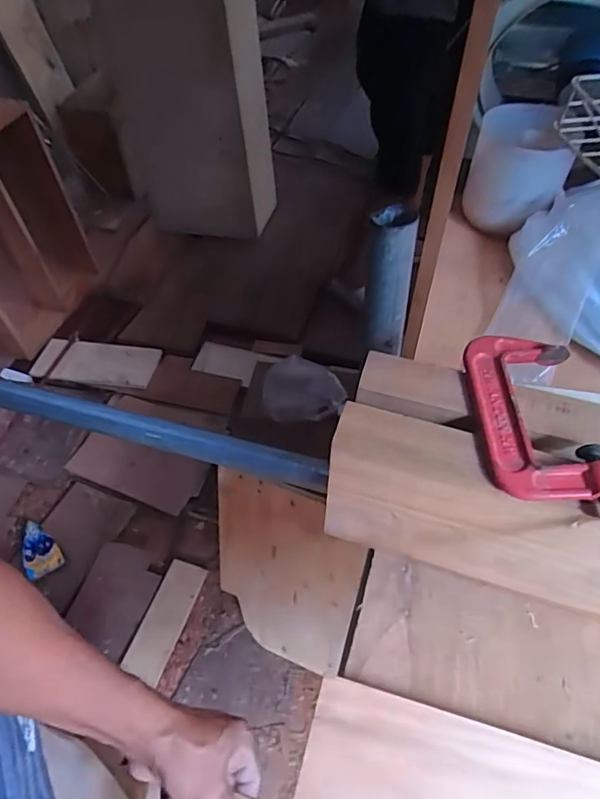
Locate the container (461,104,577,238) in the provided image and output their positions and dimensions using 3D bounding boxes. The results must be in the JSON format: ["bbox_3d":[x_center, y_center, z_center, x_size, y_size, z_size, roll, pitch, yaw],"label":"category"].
[{"bbox_3d":[0.345,-0.361,0.845,0.140,0.148,0.112,14,53,15],"label":"container"}]

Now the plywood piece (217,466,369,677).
[{"bbox_3d":[-0.039,0.367,1.070,0.316,0.466,0.013,22,34,23],"label":"plywood piece"}]

